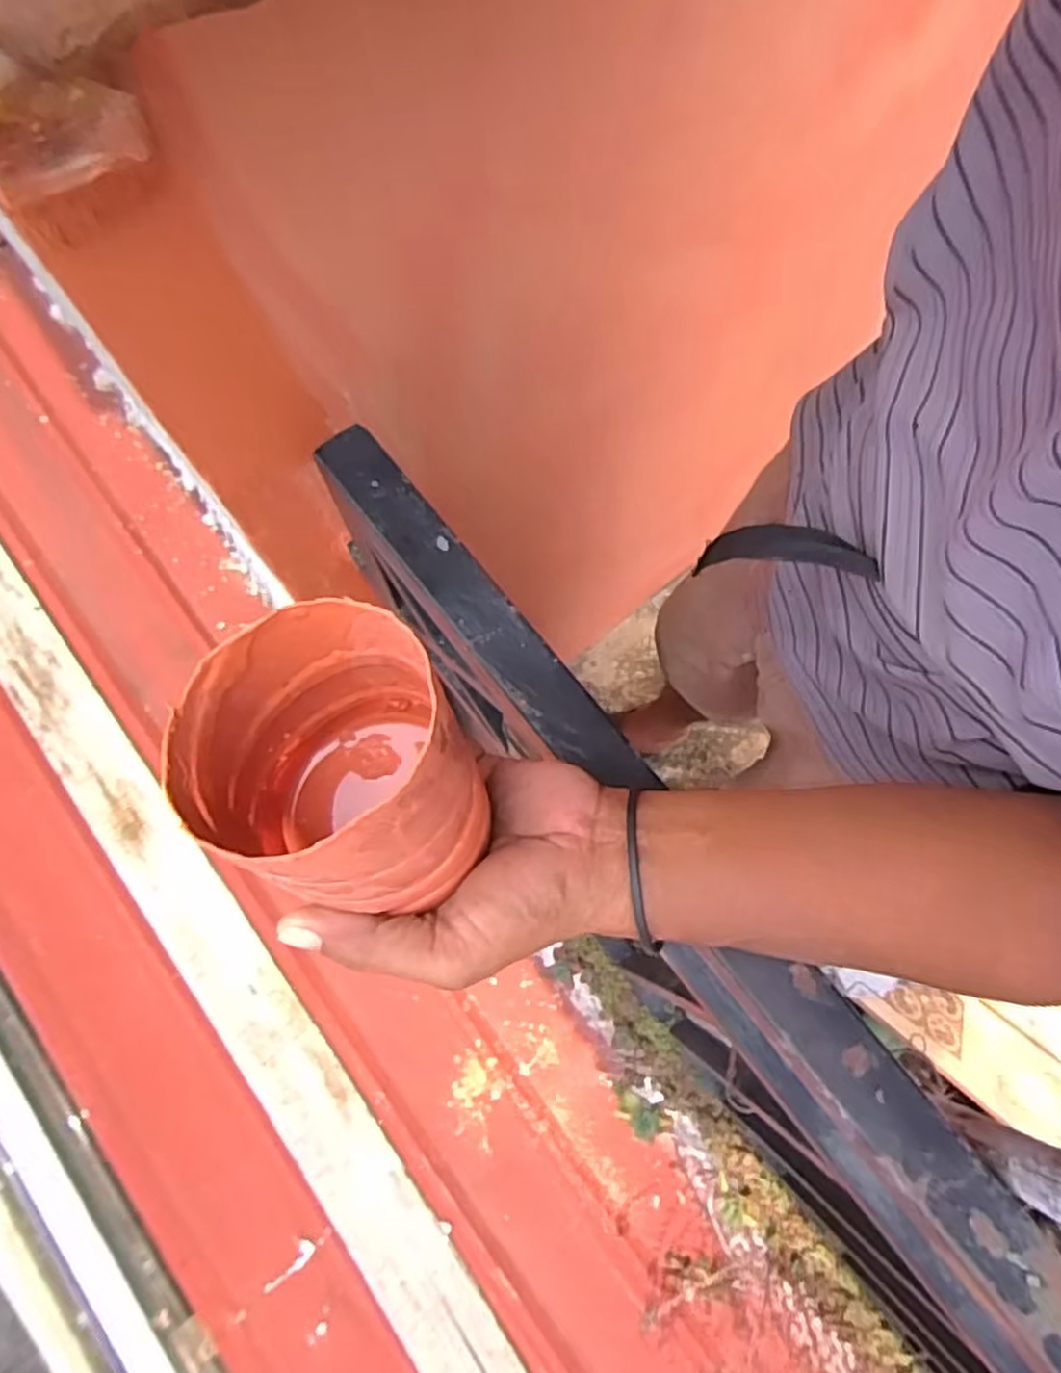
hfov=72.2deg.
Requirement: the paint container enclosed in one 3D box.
[{"bbox_3d":[-0.065,0.029,0.265,0.096,0.099,0.082,28,75,9],"label":"paint container"}]

